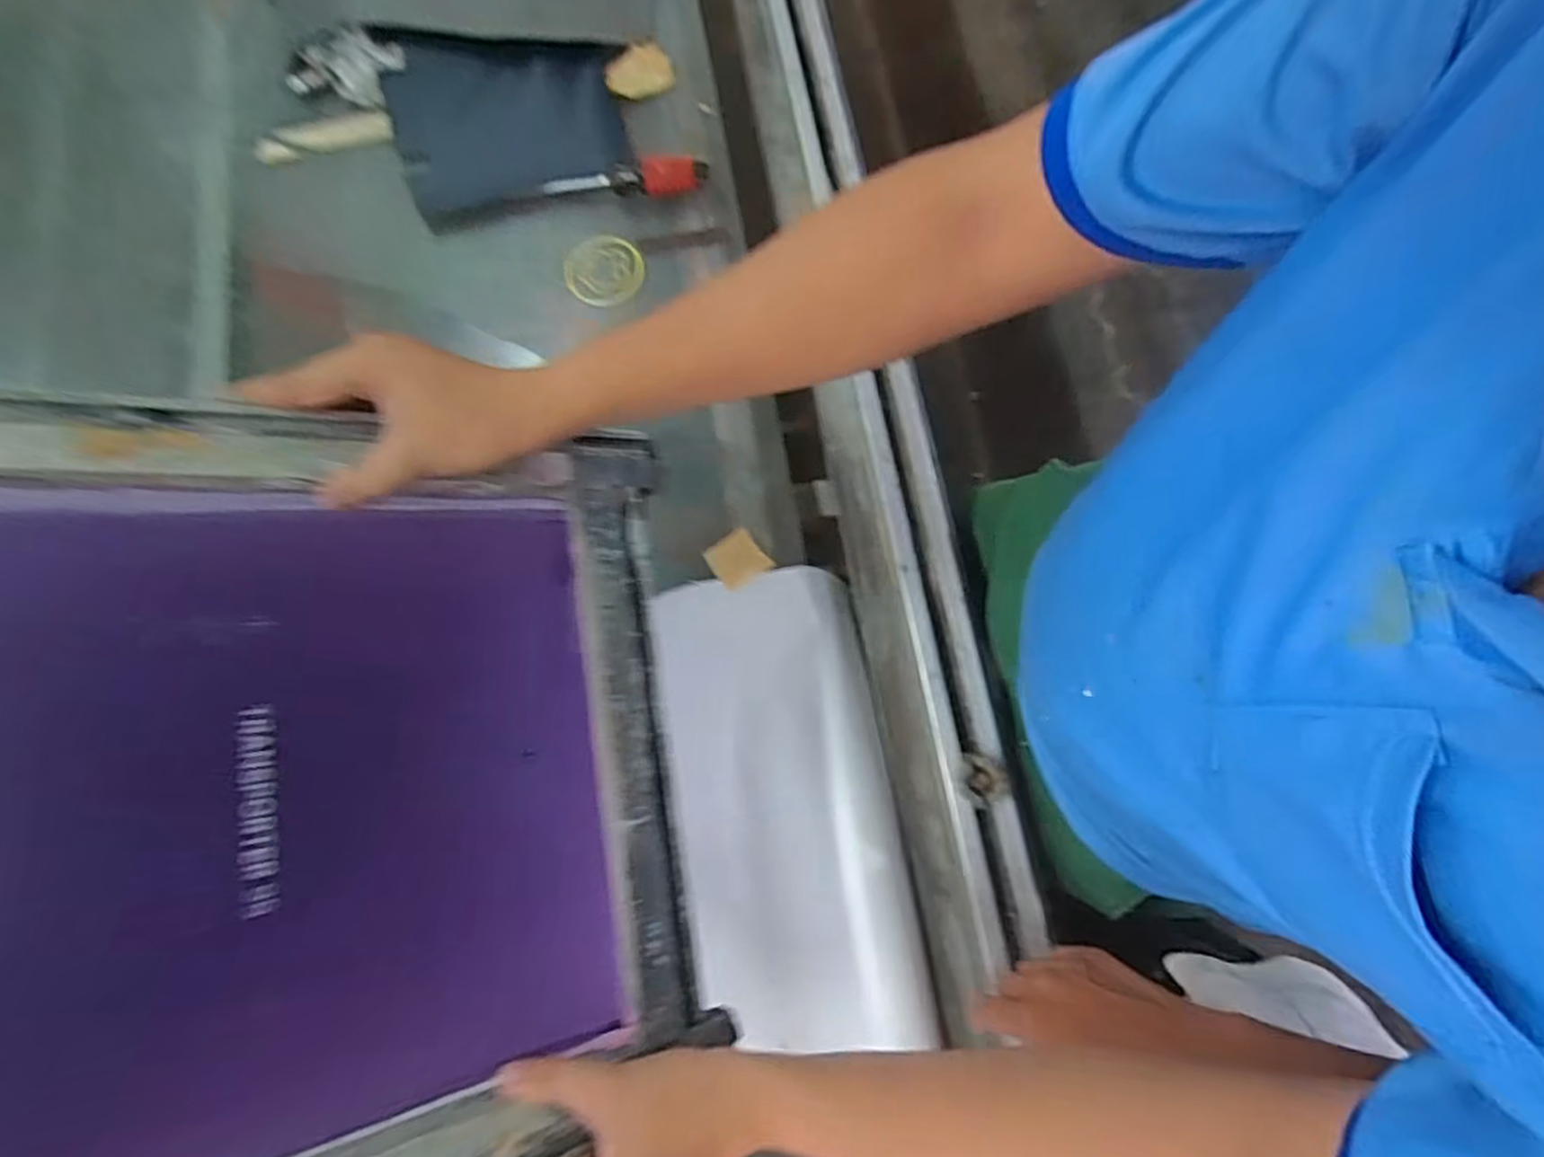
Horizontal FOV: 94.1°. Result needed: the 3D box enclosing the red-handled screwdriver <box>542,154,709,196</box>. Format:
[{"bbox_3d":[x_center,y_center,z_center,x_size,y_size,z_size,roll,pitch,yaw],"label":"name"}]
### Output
[{"bbox_3d":[-0.156,-0.421,0.756,0.177,0.029,0.026,2,74,13],"label":"red-handled screwdriver"}]

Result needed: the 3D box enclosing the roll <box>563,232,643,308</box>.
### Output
[{"bbox_3d":[-0.177,-0.326,0.762,0.080,0.014,0.079,0,75,-1],"label":"roll"}]

